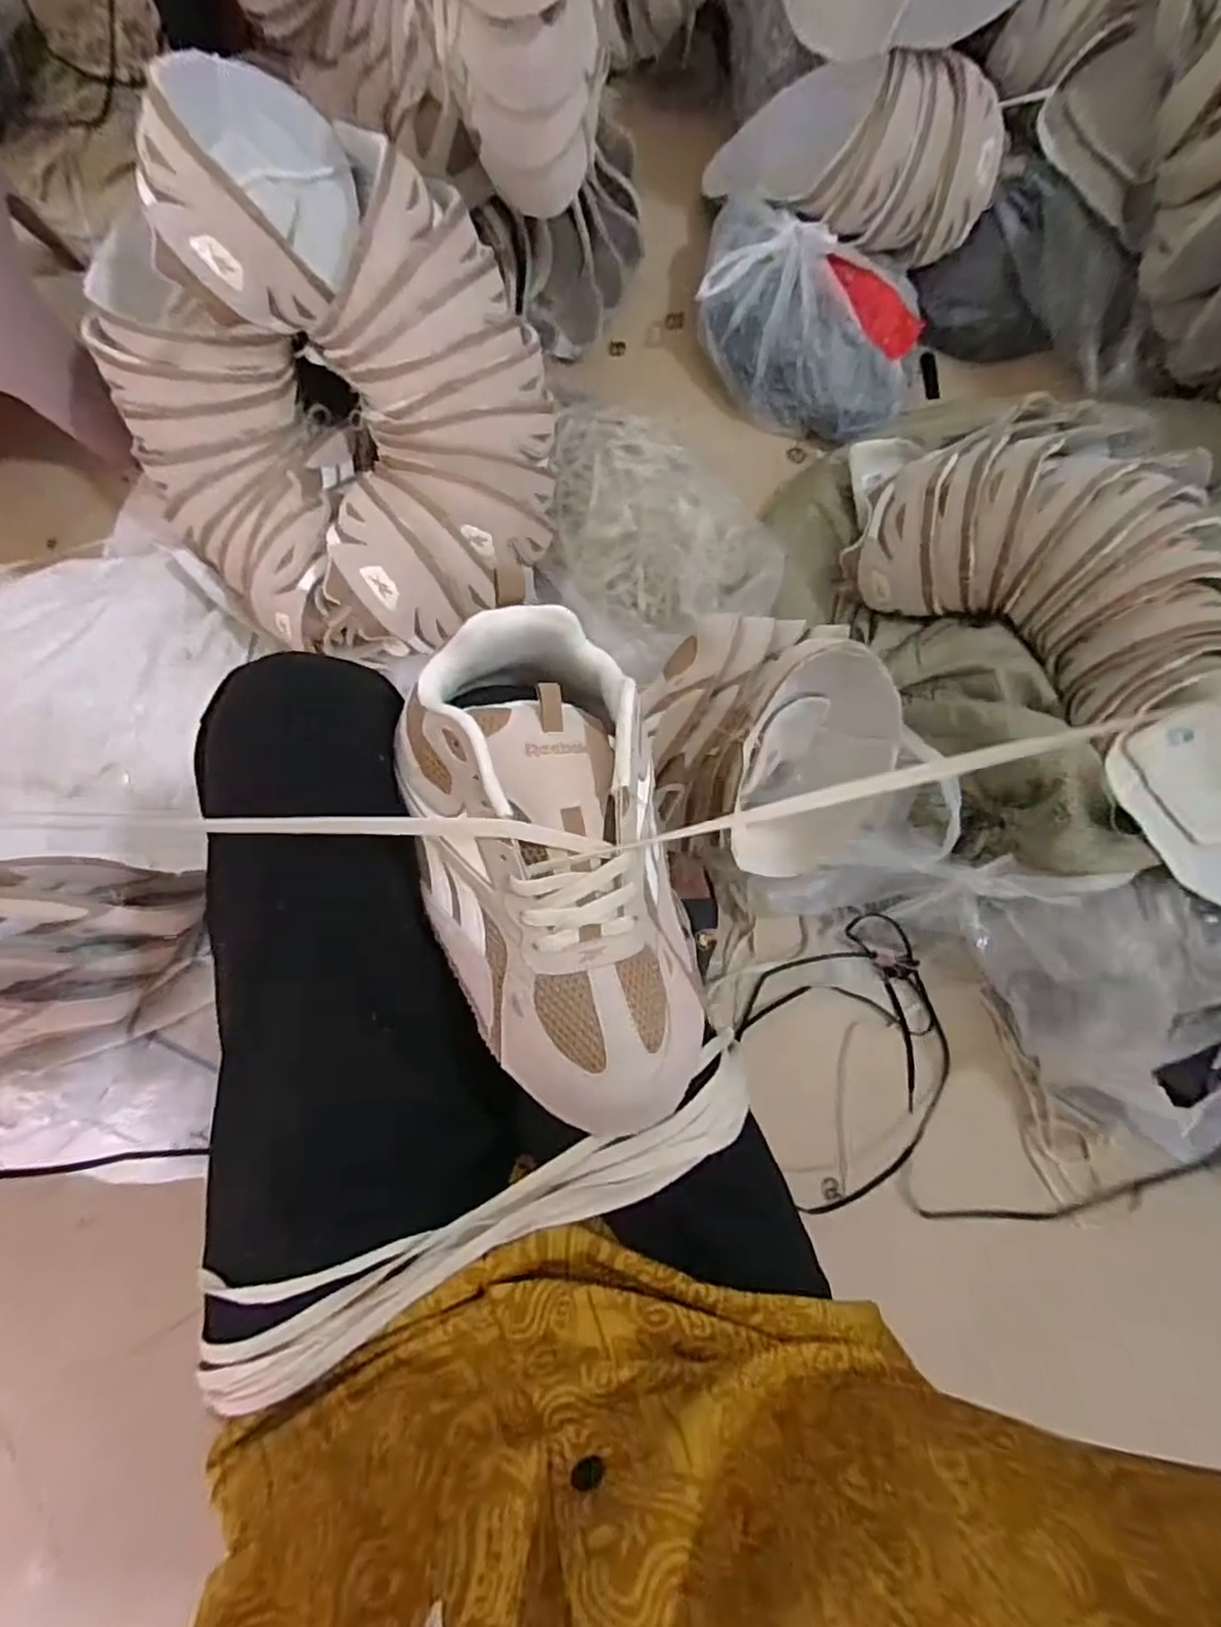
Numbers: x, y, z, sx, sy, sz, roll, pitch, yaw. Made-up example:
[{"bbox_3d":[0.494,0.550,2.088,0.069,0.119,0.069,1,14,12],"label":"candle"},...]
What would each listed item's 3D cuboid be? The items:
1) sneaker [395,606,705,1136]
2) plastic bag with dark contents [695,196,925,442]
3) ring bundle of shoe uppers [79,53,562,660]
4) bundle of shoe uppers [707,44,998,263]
[{"bbox_3d":[-0.030,0.025,0.336,0.122,0.077,0.246,-14,86,-6],"label":"sneaker"},{"bbox_3d":[0.226,-0.551,0.788,0.272,0.094,0.179,19,81,-1],"label":"plastic bag with dark contents"},{"bbox_3d":[-0.248,-0.372,0.593,0.356,0.191,0.441,-33,85,-8],"label":"ring bundle of shoe uppers"},{"bbox_3d":[0.260,-0.709,0.755,0.305,0.152,0.141,18,81,-1],"label":"bundle of shoe uppers"}]

